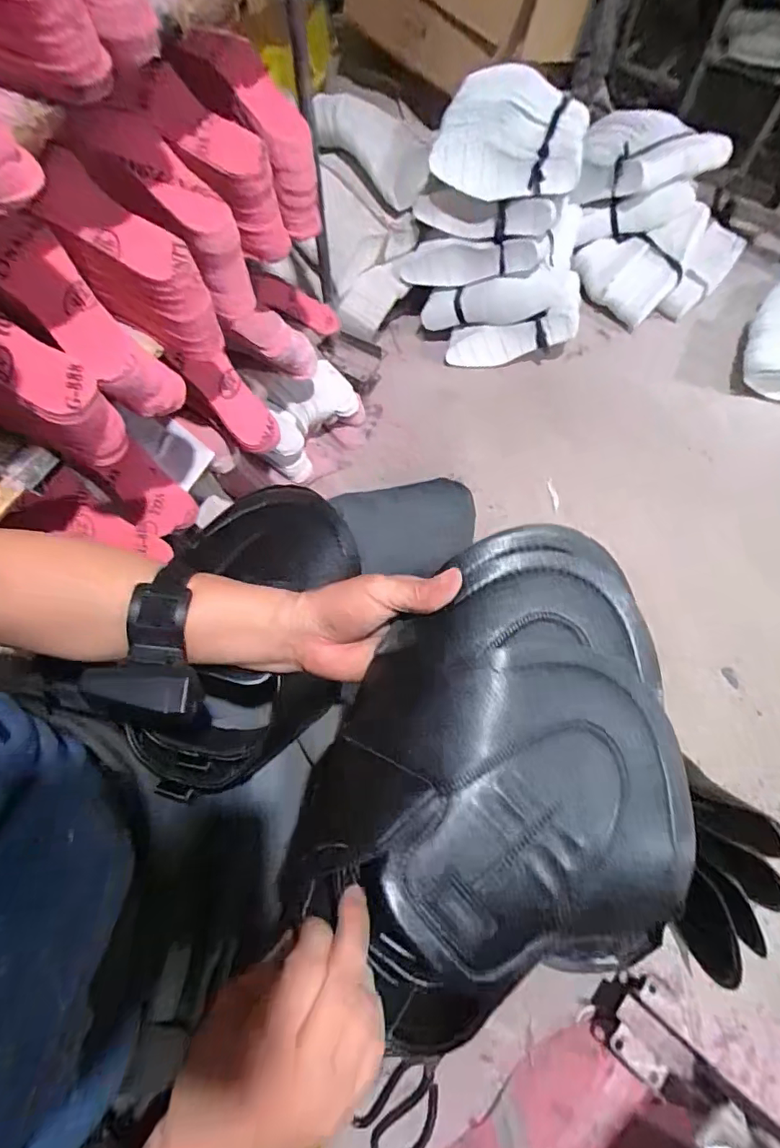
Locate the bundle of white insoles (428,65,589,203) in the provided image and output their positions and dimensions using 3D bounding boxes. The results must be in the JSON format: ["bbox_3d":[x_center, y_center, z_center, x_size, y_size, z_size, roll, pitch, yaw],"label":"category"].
[{"bbox_3d":[0.228,-0.815,0.941,0.253,0.074,0.298,14,67,6],"label":"bundle of white insoles"}]

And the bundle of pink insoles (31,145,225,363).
[{"bbox_3d":[-0.286,-0.332,0.568,0.186,0.145,0.074,34,70,14],"label":"bundle of pink insoles"}]

